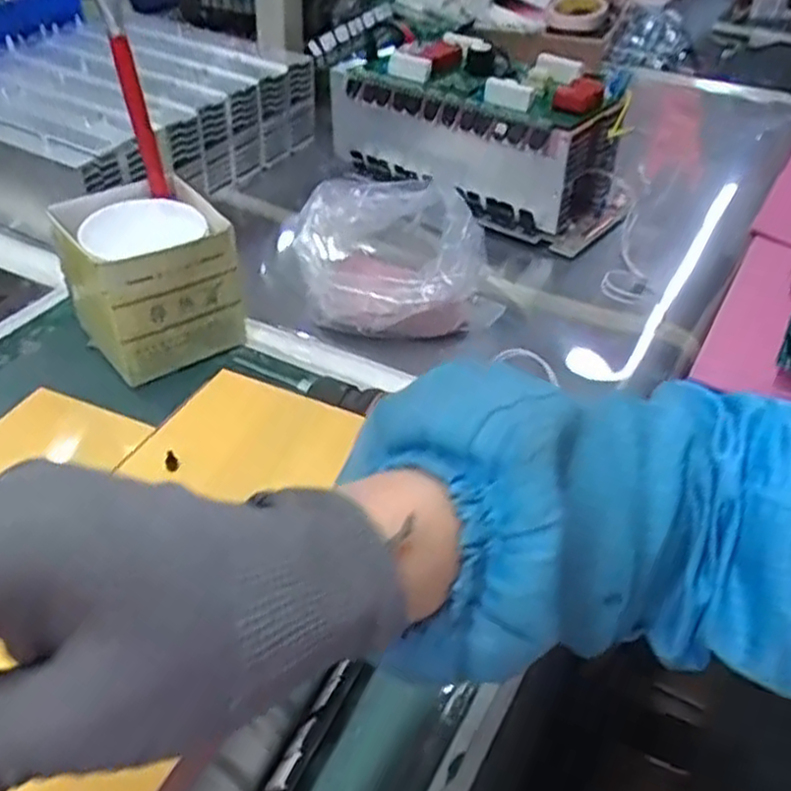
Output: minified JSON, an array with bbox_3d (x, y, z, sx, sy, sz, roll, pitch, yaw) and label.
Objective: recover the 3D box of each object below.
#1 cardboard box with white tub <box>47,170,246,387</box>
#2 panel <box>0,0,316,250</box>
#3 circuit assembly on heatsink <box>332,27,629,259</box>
[{"bbox_3d":[-0.195,-0.090,0.627,0.114,0.111,0.118,-20,46,-25],"label":"cardboard box with white tub"},{"bbox_3d":[-0.313,-0.310,0.875,0.303,0.108,0.349,24,45,22],"label":"panel"},{"bbox_3d":[0.085,-0.280,0.816,0.314,0.133,0.135,32,48,29],"label":"circuit assembly on heatsink"}]

